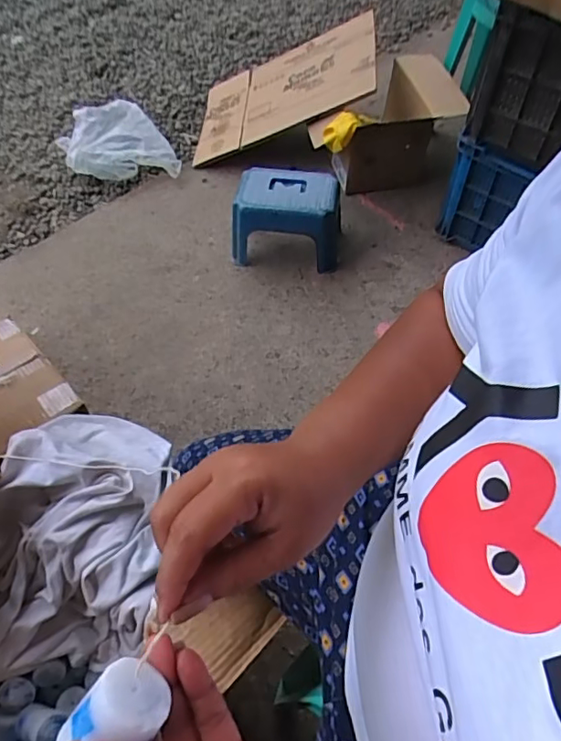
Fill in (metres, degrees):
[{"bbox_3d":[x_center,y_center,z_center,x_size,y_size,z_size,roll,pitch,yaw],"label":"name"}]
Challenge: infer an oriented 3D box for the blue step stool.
[{"bbox_3d":[0.021,-0.415,1.451,0.287,0.193,0.184,6,56,3],"label":"blue step stool"}]

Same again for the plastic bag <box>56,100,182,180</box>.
[{"bbox_3d":[-0.534,-0.729,1.693,0.303,0.106,0.344,-28,60,-19],"label":"plastic bag"}]

